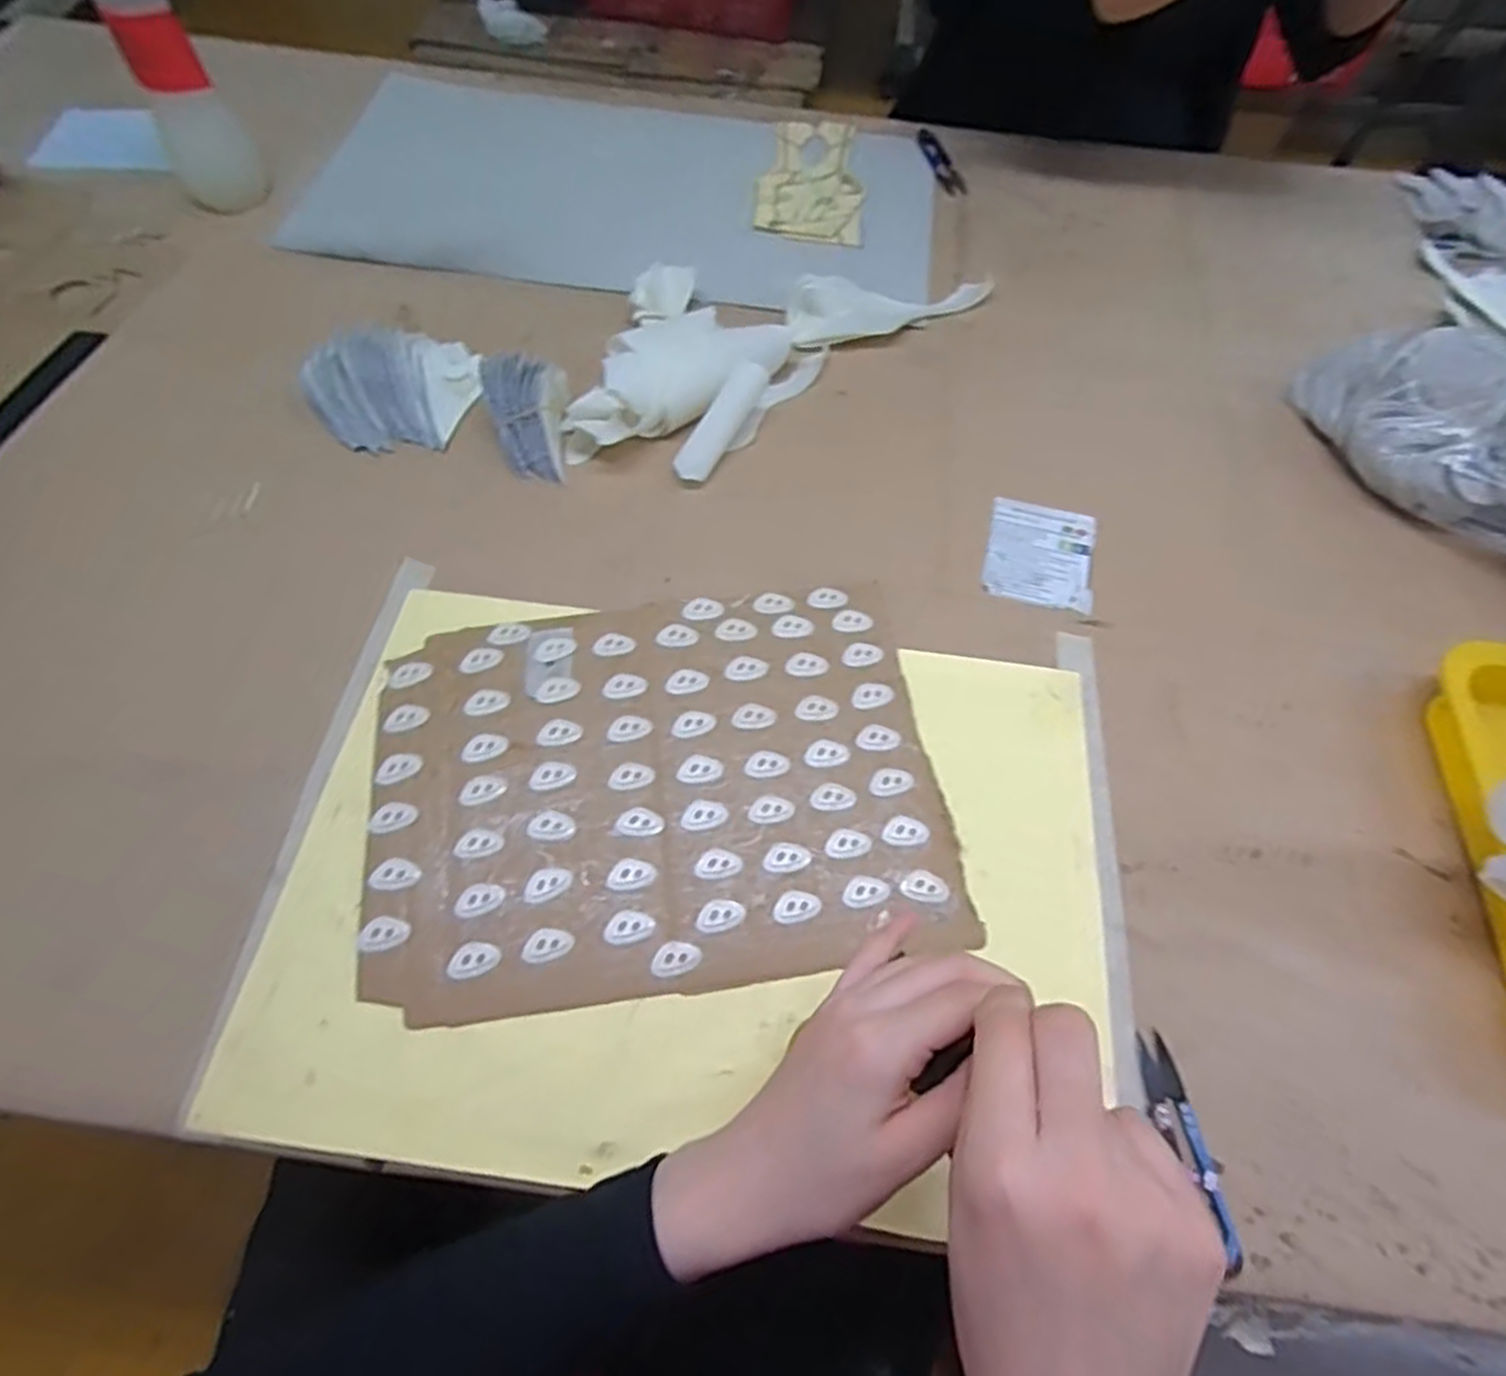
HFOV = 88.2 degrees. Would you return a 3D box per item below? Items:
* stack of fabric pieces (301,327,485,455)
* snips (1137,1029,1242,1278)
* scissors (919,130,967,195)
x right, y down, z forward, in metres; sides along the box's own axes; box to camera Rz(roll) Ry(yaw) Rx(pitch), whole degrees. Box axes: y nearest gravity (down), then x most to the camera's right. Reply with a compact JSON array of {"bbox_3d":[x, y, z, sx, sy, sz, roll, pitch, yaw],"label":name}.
[{"bbox_3d":[-0.258,-0.218,0.572,0.125,0.055,0.078,-24,64,-15],"label":"stack of fabric pieces"},{"bbox_3d":[0.211,0.221,0.376,0.021,0.005,0.098,-6,61,-5],"label":"snips"},{"bbox_3d":[0.188,-0.529,0.780,0.022,0.009,0.103,-14,62,-10],"label":"scissors"}]

